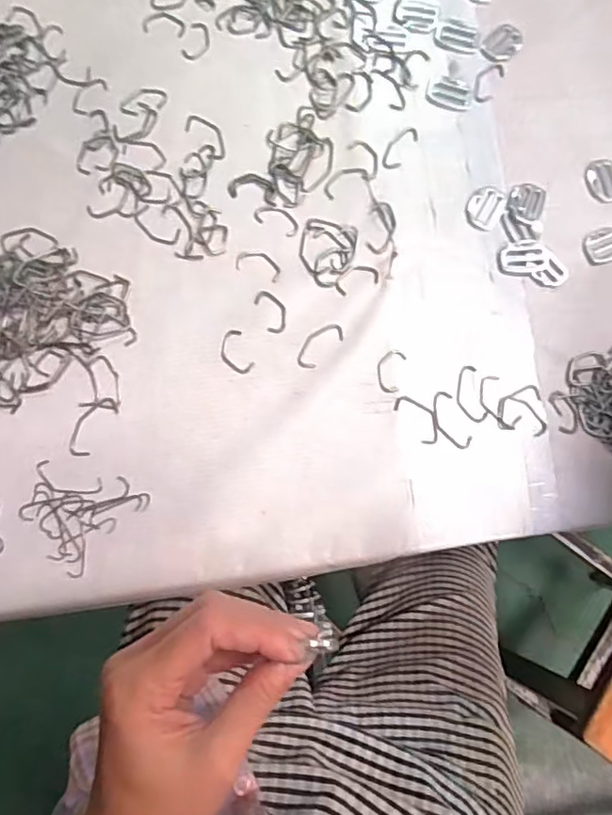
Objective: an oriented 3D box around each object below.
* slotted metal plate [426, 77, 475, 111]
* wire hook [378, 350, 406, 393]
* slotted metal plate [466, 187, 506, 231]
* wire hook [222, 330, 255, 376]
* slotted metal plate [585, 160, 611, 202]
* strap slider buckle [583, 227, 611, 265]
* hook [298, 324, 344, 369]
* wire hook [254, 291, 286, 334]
[{"bbox_3d":[0.113,-0.245,0.441,0.038,0.004,0.026,13,80,-1],"label":"slotted metal plate"},{"bbox_3d":[0.060,-0.027,0.403,0.018,0.004,0.031,16,80,-1],"label":"wire hook"},{"bbox_3d":[0.135,-0.151,0.425,0.026,0.004,0.034,27,80,1],"label":"slotted metal plate"},{"bbox_3d":[-0.050,-0.039,0.400,0.019,0.004,0.033,-22,83,-7],"label":"wire hook"},{"bbox_3d":[0.230,-0.175,0.437,0.025,0.004,0.034,-12,82,-5],"label":"slotted metal plate"},{"bbox_3d":[0.226,-0.123,0.426,0.035,0.004,0.025,-25,83,-7],"label":"strap slider buckle"},{"bbox_3d":[0.009,-0.045,0.403,0.019,0.004,0.040,44,81,4],"label":"hook"},{"bbox_3d":[-0.024,-0.069,0.406,0.018,0.004,0.033,-25,83,-7],"label":"wire hook"}]

